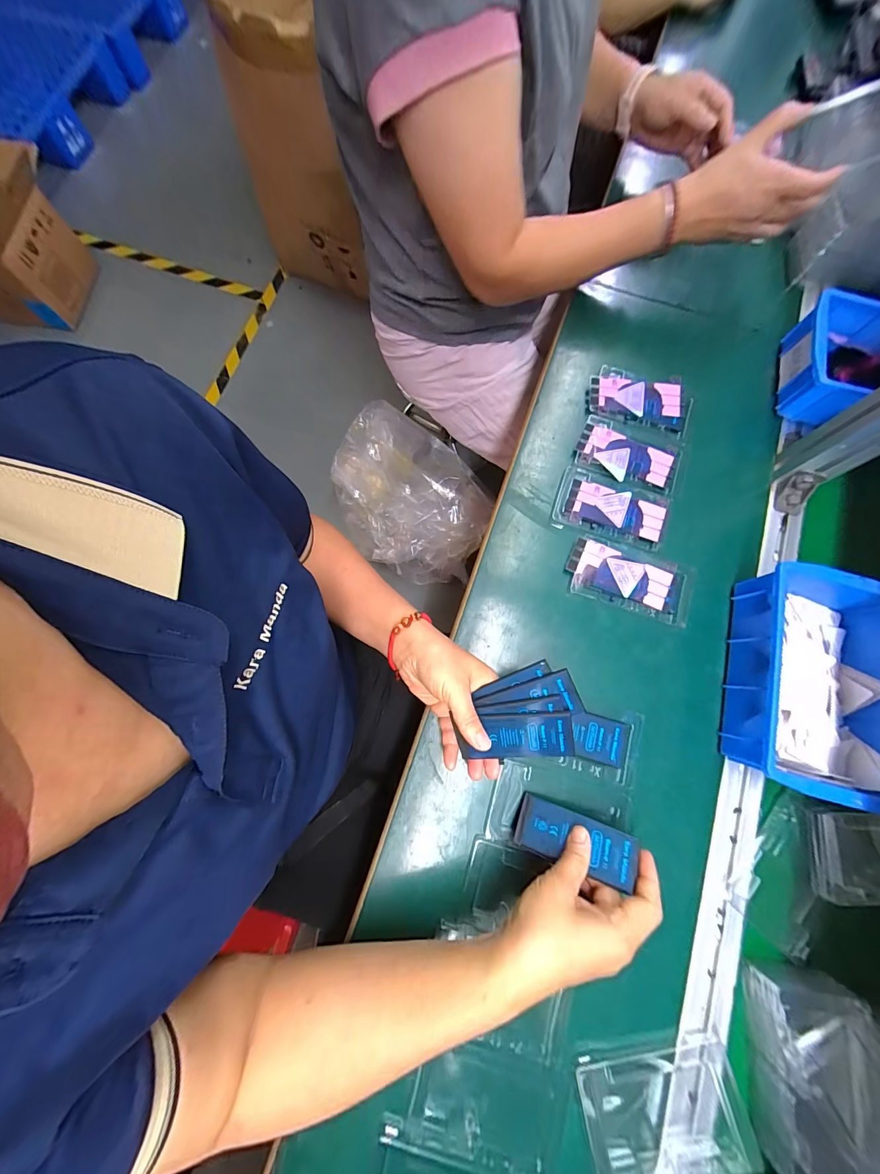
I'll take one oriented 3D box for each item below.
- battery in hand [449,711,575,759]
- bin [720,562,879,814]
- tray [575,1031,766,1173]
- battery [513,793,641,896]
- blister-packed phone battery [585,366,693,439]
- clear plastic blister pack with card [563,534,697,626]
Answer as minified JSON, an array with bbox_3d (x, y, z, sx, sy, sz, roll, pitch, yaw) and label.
[{"bbox_3d":[0.068,0.134,0.338,0.096,0.004,0.041,-8,97,13],"label":"battery in hand"},{"bbox_3d":[0.367,0.091,0.367,0.141,0.060,0.201,14,77,3],"label":"bin"},{"bbox_3d":[0.186,0.431,0.308,0.132,0.023,0.083,-9,77,-2],"label":"tray"},{"bbox_3d":[0.117,0.224,0.335,0.098,0.008,0.045,12,50,25],"label":"battery"},{"bbox_3d":[0.246,-0.233,0.470,0.122,0.011,0.073,16,78,4],"label":"blister-packed phone battery"},{"bbox_3d":[0.208,-0.007,0.416,0.134,0.007,0.069,18,78,4],"label":"clear plastic blister pack with card"}]

